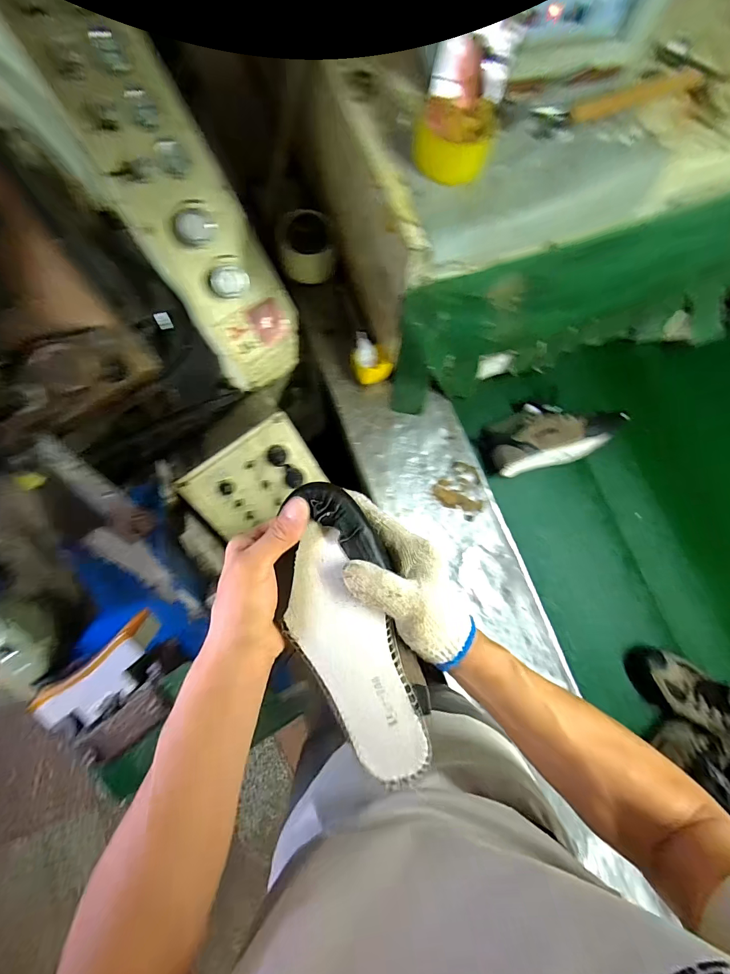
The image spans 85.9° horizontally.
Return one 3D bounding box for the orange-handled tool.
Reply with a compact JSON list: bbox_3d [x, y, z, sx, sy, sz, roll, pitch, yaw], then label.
[{"bbox_3d":[0.354,-0.548,0.558,0.262,0.019,0.040,-22,80,-6],"label":"orange-handled tool"}]

